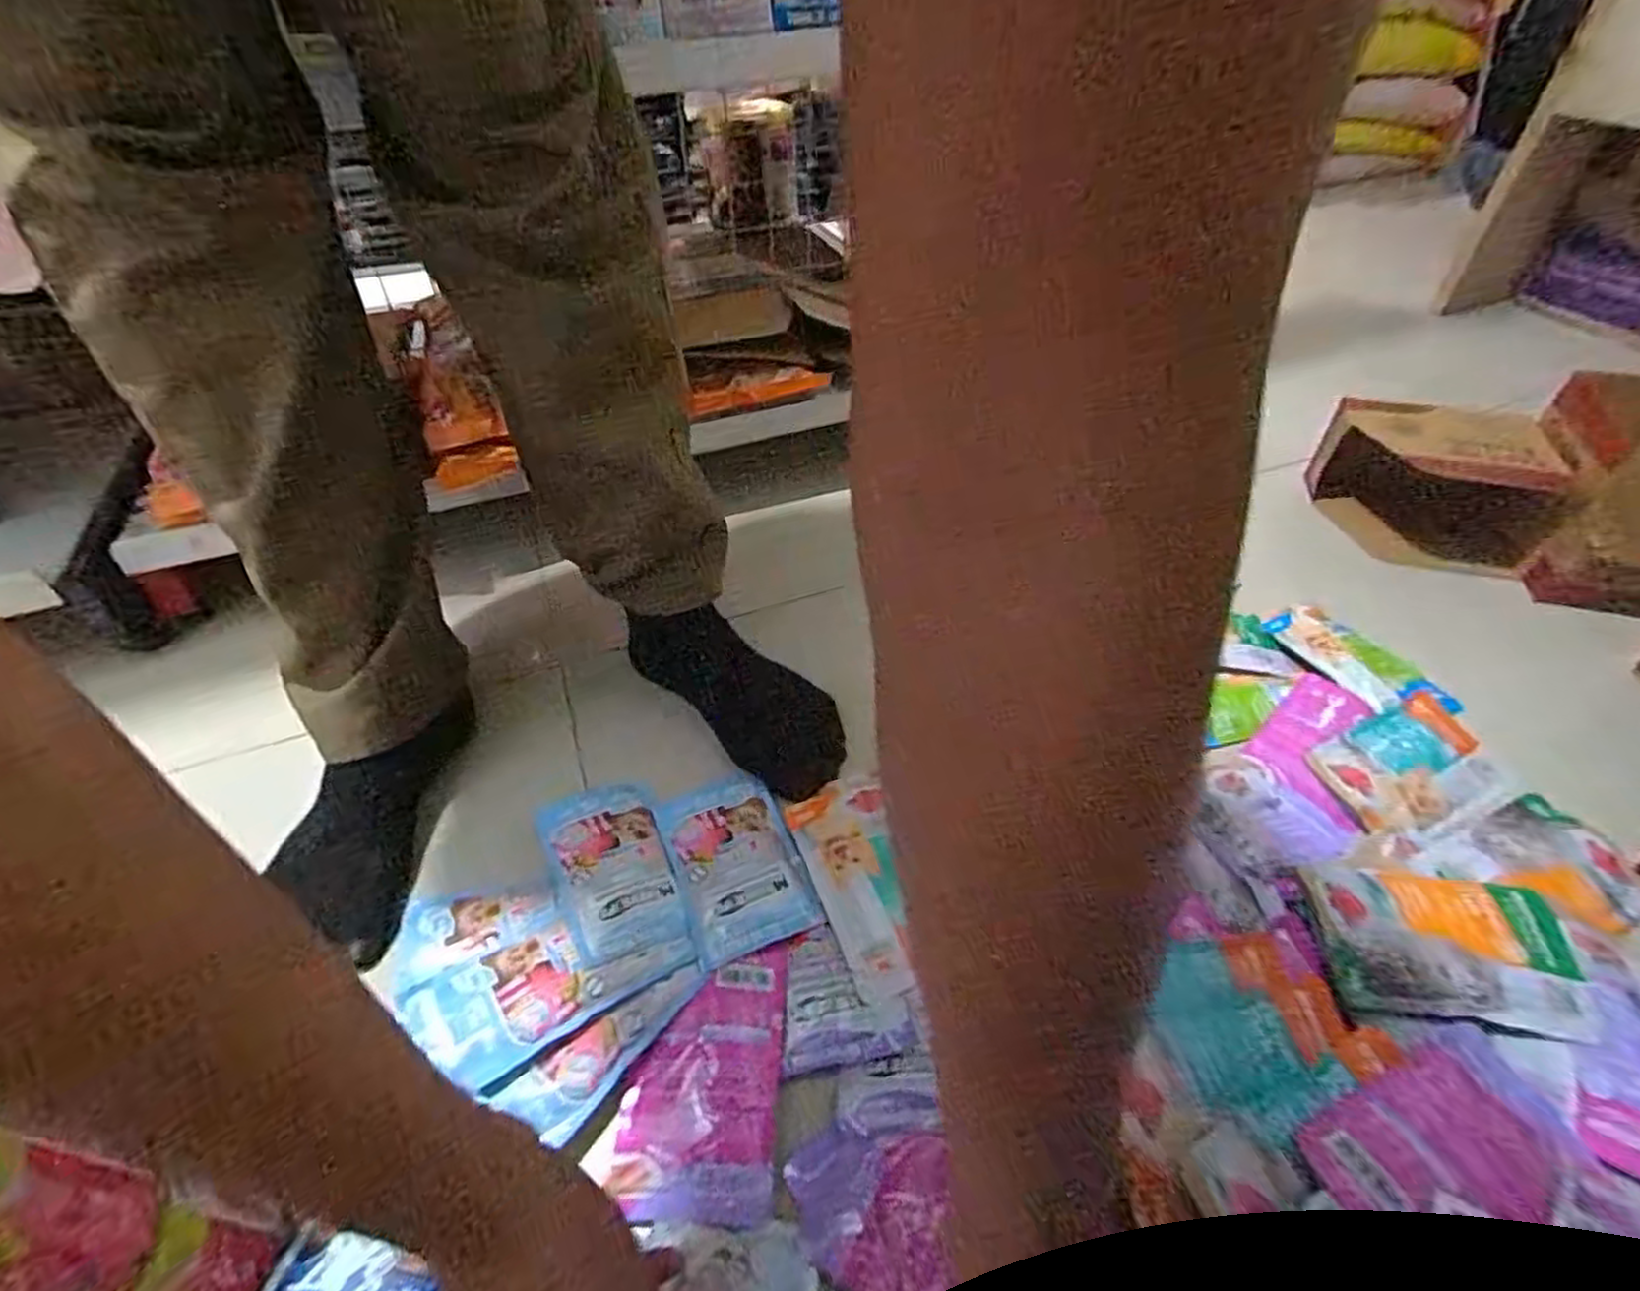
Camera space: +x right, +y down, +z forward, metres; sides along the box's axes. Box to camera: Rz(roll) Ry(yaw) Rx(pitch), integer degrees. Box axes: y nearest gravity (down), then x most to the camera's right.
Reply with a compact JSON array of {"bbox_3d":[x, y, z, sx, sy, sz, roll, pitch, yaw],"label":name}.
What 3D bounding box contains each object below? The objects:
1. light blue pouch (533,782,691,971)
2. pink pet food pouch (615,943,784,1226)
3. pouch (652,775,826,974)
[{"bbox_3d":[-0.149,0.153,0.519,0.079,0.015,0.141,-20,47,-16],"label":"light blue pouch"},{"bbox_3d":[-0.068,0.253,0.435,0.086,0.011,0.136,-1,45,2],"label":"pink pet food pouch"},{"bbox_3d":[-0.062,0.154,0.528,0.085,0.015,0.136,-18,47,-15],"label":"pouch"}]

